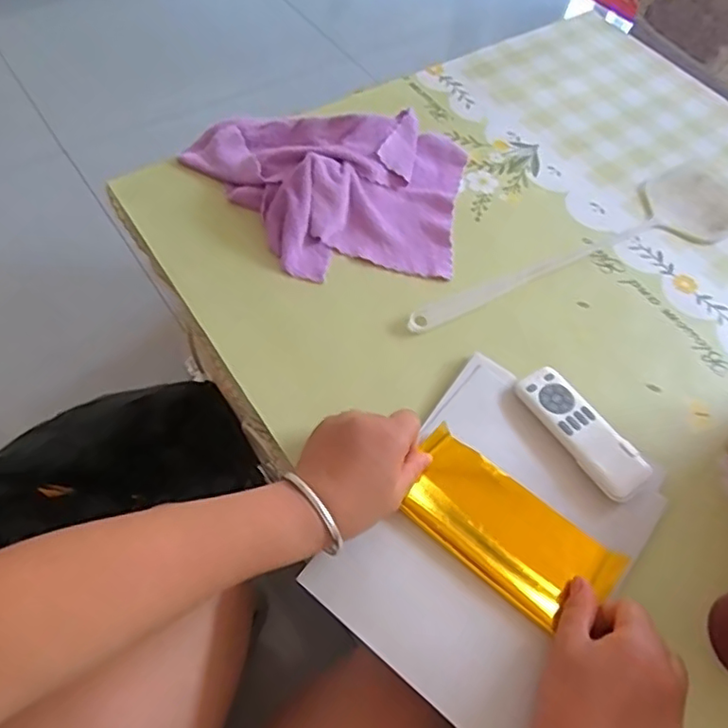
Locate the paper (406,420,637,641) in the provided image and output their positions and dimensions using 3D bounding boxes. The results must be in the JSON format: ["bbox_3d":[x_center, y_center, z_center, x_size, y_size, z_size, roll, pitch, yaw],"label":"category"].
[{"bbox_3d":[0.107,0.126,0.467,0.167,0.025,0.079,38,63,18],"label":"paper"}]

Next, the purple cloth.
[{"bbox_3d":[-0.043,-0.188,0.641,0.307,0.049,0.210,4,58,-2],"label":"purple cloth"}]

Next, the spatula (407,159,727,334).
[{"bbox_3d":[0.241,-0.132,0.652,0.455,0.008,0.114,-22,62,-17],"label":"spatula"}]

